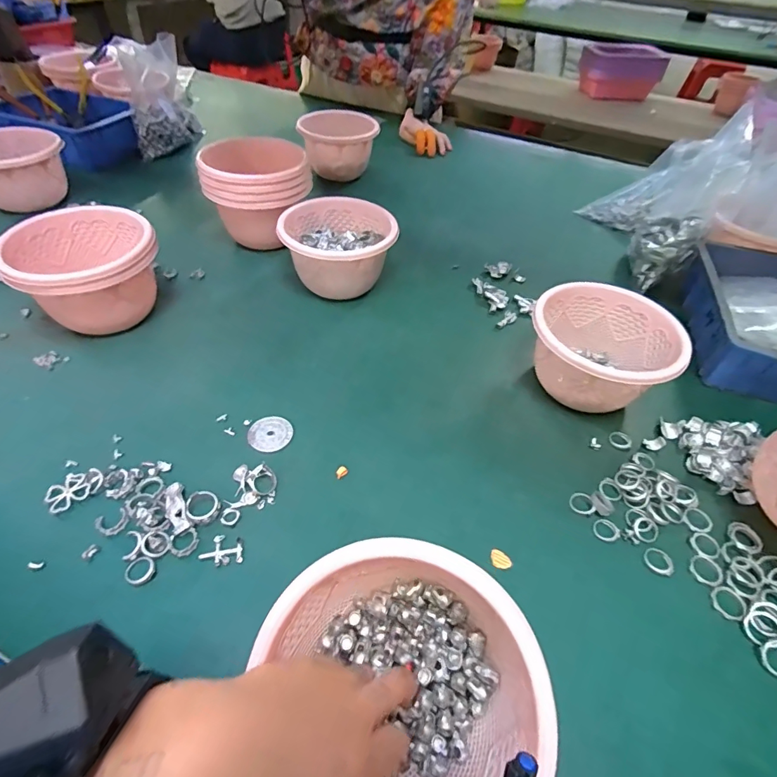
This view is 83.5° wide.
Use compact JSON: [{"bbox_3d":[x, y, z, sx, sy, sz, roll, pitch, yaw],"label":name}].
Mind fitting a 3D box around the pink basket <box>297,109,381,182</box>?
[{"bbox_3d":[-0.094,-0.460,0.832,0.139,0.093,0.122,-2,48,-6],"label":"pink basket"}]

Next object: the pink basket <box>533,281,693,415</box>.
[{"bbox_3d":[0.223,-0.040,0.473,0.143,0.084,0.133,16,49,10],"label":"pink basket"}]

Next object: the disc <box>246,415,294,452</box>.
[{"bbox_3d":[-0.118,0.044,0.434,0.042,0.004,0.040,2,48,-2],"label":"disc"}]

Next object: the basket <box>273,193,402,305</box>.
[{"bbox_3d":[-0.071,-0.192,0.596,0.142,0.082,0.133,2,48,-2],"label":"basket"}]

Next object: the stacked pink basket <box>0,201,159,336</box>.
[{"bbox_3d":[-0.342,-0.130,0.508,0.141,0.098,0.140,-33,58,-29],"label":"stacked pink basket"}]

